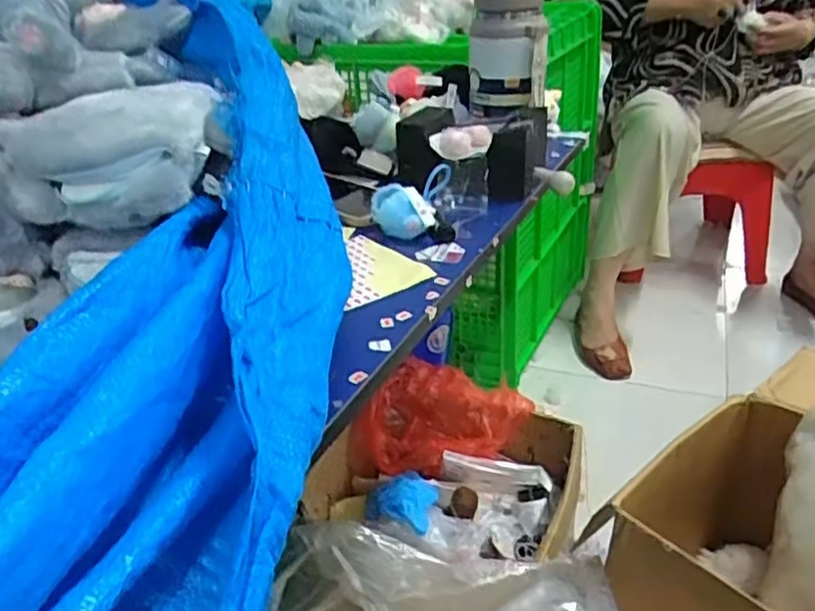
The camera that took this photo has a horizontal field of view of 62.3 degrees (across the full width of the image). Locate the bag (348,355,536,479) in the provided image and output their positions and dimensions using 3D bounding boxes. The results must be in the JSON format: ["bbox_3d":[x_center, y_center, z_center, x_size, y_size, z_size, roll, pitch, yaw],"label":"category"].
[{"bbox_3d":[0.040,0.155,0.937,0.240,0.103,0.127,-4,28,0],"label":"bag"}]

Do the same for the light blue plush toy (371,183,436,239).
[{"bbox_3d":[-0.005,-0.091,0.652,0.065,0.049,0.024,8,10,20],"label":"light blue plush toy"}]

